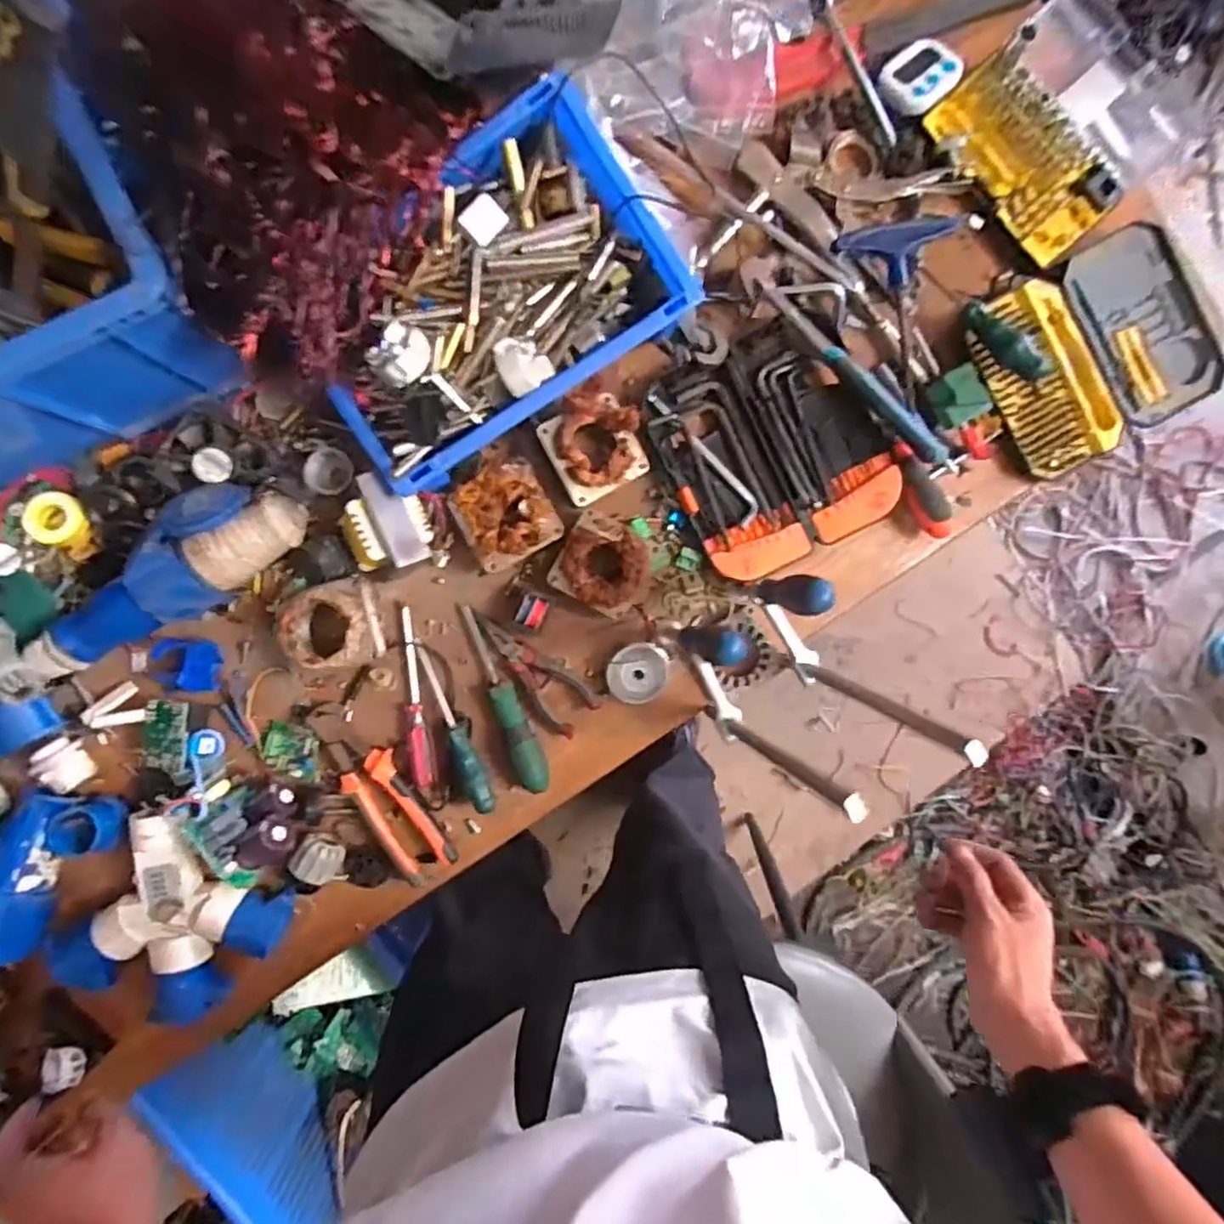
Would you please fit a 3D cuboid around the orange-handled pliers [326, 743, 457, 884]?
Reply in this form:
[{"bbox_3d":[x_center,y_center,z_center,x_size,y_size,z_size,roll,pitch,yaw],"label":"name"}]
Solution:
[{"bbox_3d":[-0.212,0.186,0.649,0.055,0.020,0.152,-32,92,-2],"label":"orange-handled pliers"}]

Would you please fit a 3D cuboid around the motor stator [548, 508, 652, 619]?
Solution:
[{"bbox_3d":[-0.007,-0.044,0.646,0.086,0.056,0.085,27,89,-3],"label":"motor stator"}]

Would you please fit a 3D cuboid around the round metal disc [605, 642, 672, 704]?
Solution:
[{"bbox_3d":[0.024,0.060,0.665,0.059,0.025,0.059,8,90,-3],"label":"round metal disc"}]

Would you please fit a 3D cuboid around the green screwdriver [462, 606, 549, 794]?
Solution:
[{"bbox_3d":[-0.101,0.083,0.649,0.028,0.024,0.185,-19,91,-3],"label":"green screwdriver"}]

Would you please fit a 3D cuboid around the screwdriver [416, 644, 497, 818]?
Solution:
[{"bbox_3d":[-0.150,0.110,0.643,0.025,0.026,0.166,-23,84,-6],"label":"screwdriver"}]

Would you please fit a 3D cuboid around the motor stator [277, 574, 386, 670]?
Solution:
[{"bbox_3d":[-0.256,0.013,0.621,0.078,0.051,0.080,0,90,-3],"label":"motor stator"}]

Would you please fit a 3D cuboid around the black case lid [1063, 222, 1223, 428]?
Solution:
[{"bbox_3d":[0.535,-0.287,0.670,0.125,0.022,0.182,-29,91,-3],"label":"black case lid"}]

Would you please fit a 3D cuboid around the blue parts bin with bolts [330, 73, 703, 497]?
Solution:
[{"bbox_3d":[-0.107,-0.269,0.585,0.319,0.074,0.209,-34,94,-5],"label":"blue parts bin with bolts"}]

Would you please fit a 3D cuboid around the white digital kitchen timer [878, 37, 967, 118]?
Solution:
[{"bbox_3d":[0.296,-0.516,0.648,0.076,0.011,0.065,-44,72,1],"label":"white digital kitchen timer"}]

